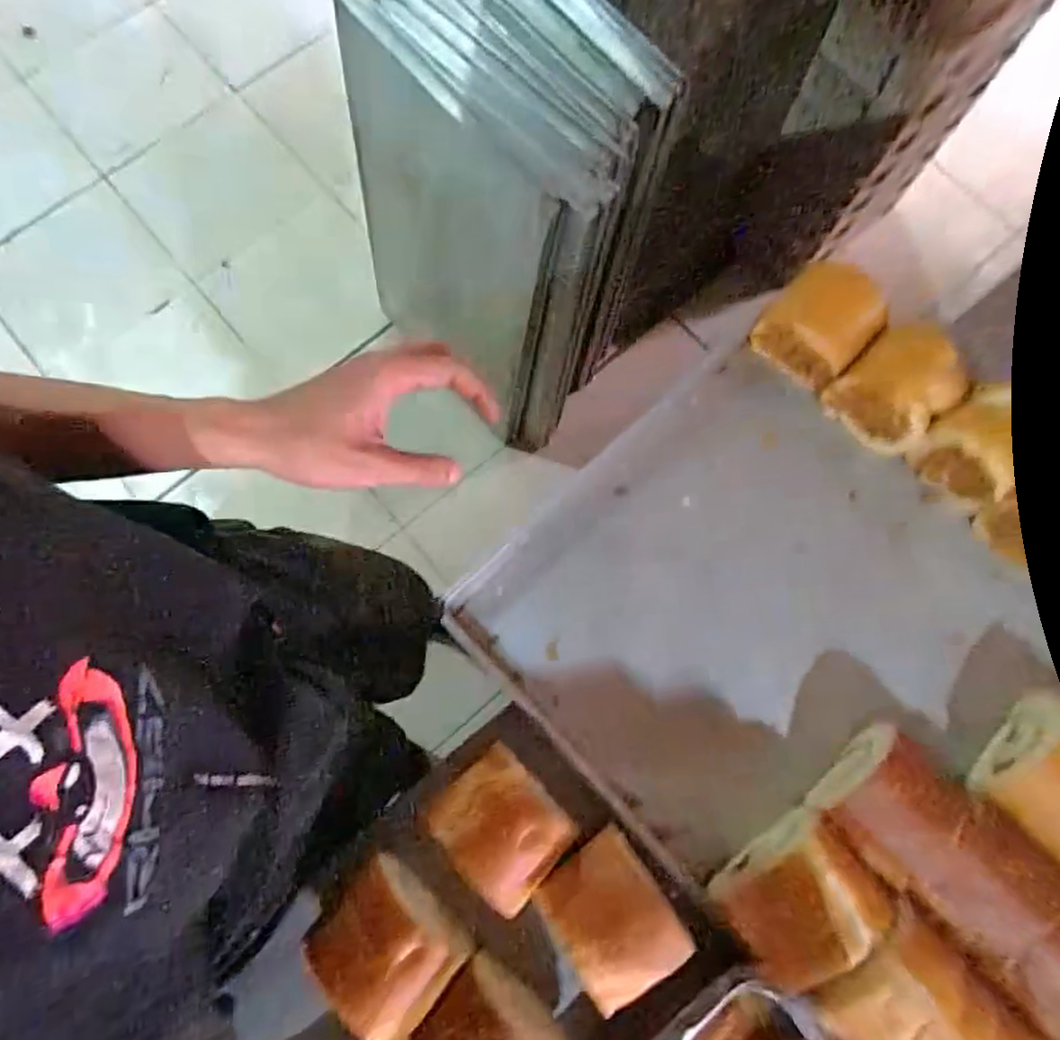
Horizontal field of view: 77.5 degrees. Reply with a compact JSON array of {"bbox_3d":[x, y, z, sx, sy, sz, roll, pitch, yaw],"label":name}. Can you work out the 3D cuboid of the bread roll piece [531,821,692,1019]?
[{"bbox_3d":[0.056,0.267,0.439,0.072,0.050,0.088,-34,78,-9],"label":"bread roll piece"}]

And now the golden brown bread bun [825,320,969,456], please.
[{"bbox_3d":[0.304,-0.109,0.544,0.084,0.056,0.080,-43,79,-11],"label":"golden brown bread bun"}]

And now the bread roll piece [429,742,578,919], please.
[{"bbox_3d":[-0.019,0.213,0.459,0.074,0.049,0.087,-42,79,-10],"label":"bread roll piece"}]

